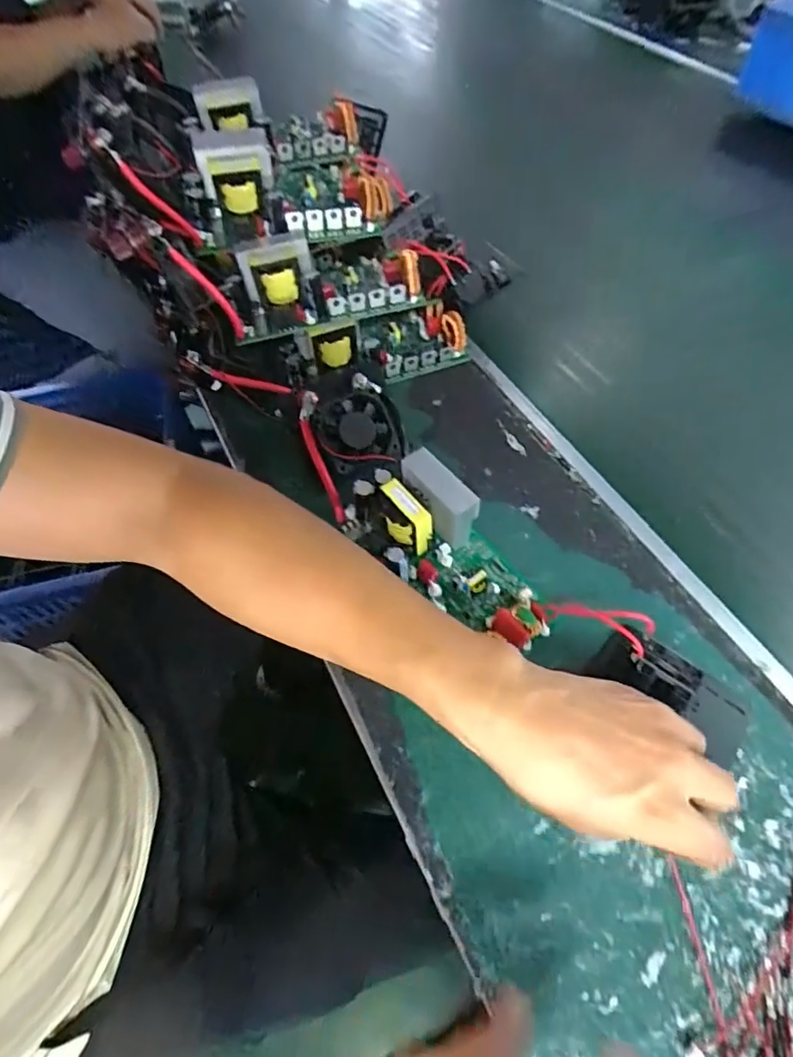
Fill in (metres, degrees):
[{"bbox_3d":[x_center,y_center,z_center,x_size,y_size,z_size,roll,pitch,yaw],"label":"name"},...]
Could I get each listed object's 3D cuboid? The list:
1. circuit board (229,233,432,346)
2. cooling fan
[{"bbox_3d":[-0.074,-0.255,0.548,0.181,0.058,0.114,-11,57,-6],"label":"circuit board"},{"bbox_3d":[-0.035,-0.091,0.467,0.069,0.017,0.087,-23,86,-9],"label":"cooling fan"}]

